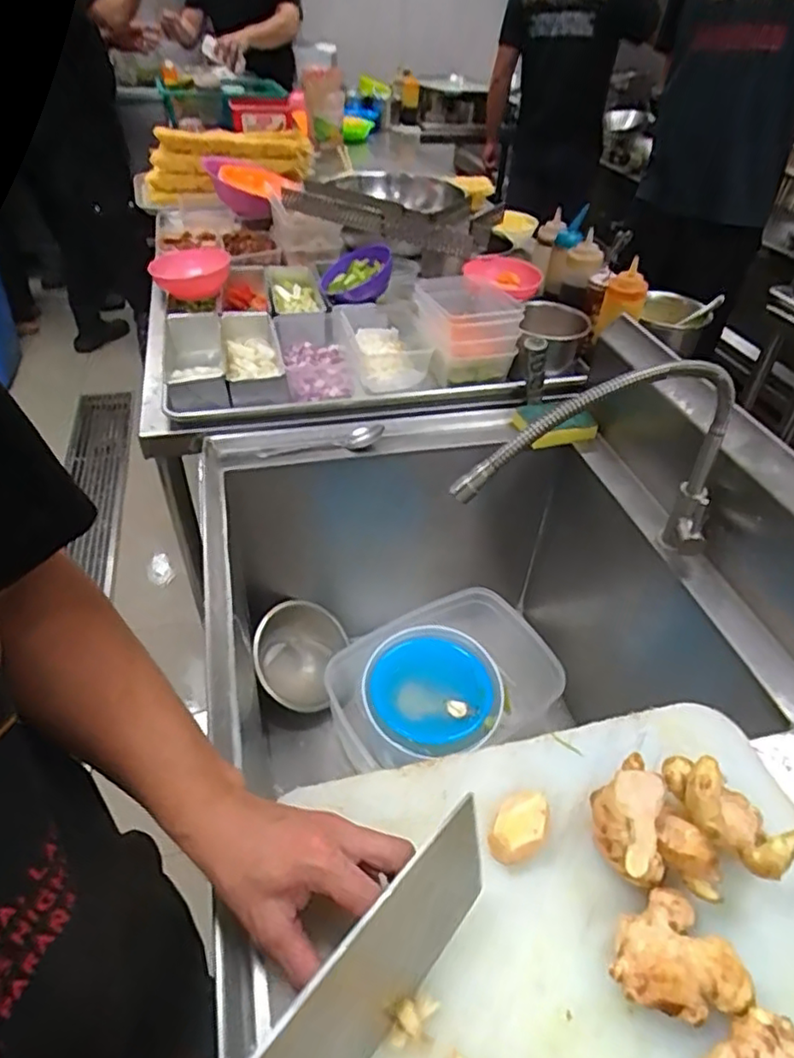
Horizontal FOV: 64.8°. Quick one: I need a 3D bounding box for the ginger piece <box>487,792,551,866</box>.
[{"bbox_3d":[0.087,0.212,0.442,0.033,0.037,0.043,28,48,24],"label":"ginger piece"}]

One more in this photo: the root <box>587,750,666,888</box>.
[{"bbox_3d":[0.155,0.196,0.427,0.039,0.052,0.069,3,42,-1],"label":"root"}]

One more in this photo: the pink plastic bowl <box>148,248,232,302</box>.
[{"bbox_3d":[-0.356,-0.446,1.084,0.131,0.047,0.136,-5,43,-10],"label":"pink plastic bowl"}]

